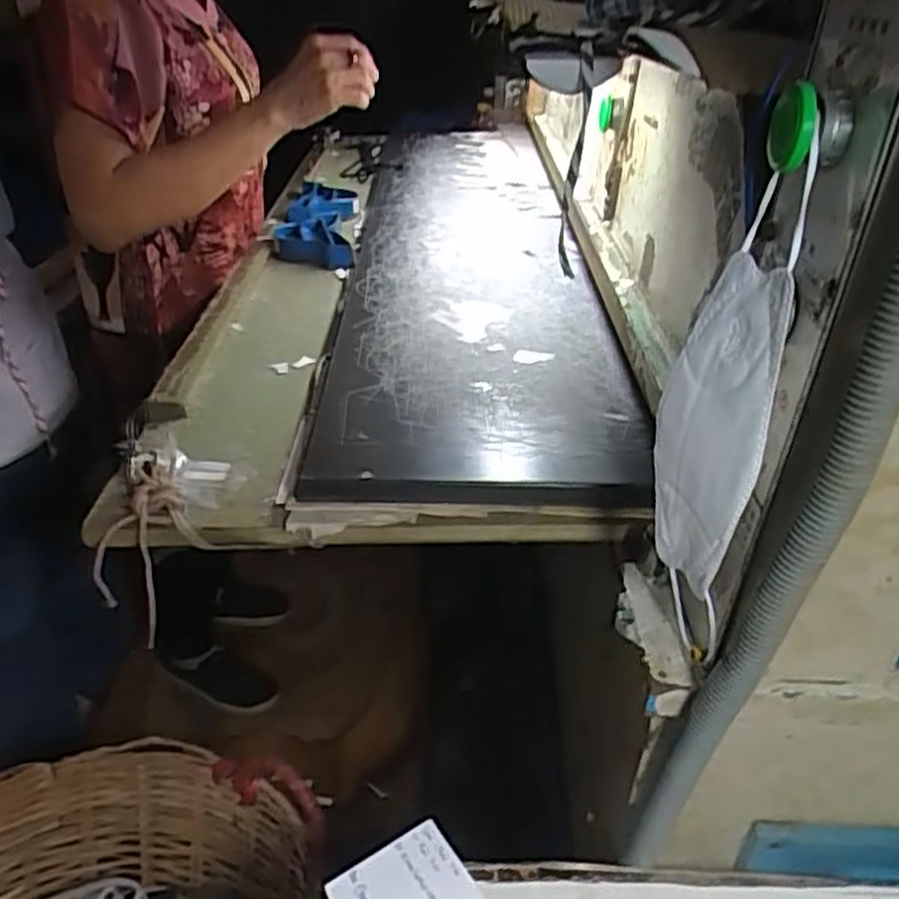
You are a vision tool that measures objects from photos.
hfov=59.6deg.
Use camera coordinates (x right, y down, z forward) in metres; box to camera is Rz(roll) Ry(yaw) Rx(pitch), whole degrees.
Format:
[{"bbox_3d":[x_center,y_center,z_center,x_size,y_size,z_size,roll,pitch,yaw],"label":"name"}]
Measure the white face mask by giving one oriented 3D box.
[{"bbox_3d":[0.149,-0.012,0.425,0.027,0.275,0.068,-7,31,-24],"label":"white face mask"}]

